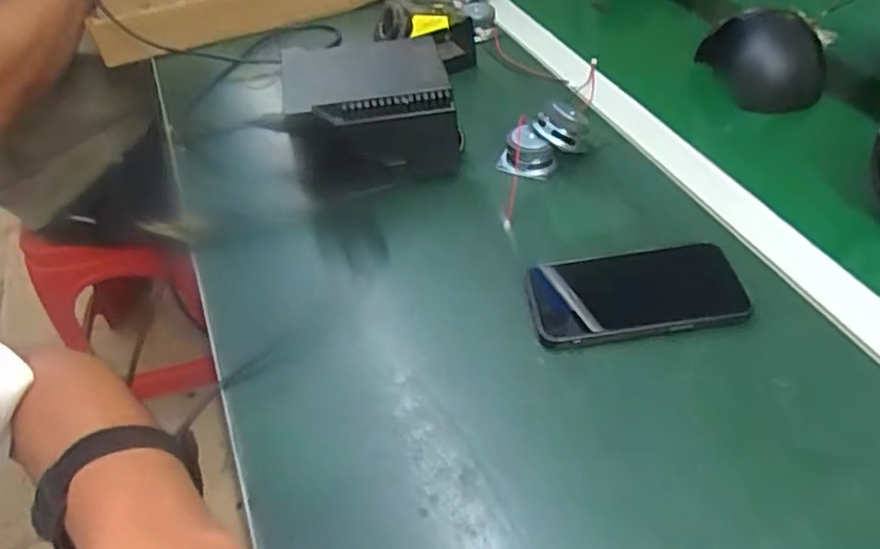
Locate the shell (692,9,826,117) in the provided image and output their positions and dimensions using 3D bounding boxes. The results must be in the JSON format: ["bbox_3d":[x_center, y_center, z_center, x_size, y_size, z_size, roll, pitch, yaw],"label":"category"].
[{"bbox_3d":[0.309,-0.207,0.628,0.115,0.066,0.069,17,51,22],"label":"shell"}]

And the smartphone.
[{"bbox_3d":[0.136,0.012,0.463,0.140,0.015,0.073,-6,46,2],"label":"smartphone"}]

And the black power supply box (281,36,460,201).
[{"bbox_3d":[-0.064,-0.140,0.575,0.142,0.095,0.103,-11,46,-3],"label":"black power supply box"}]

